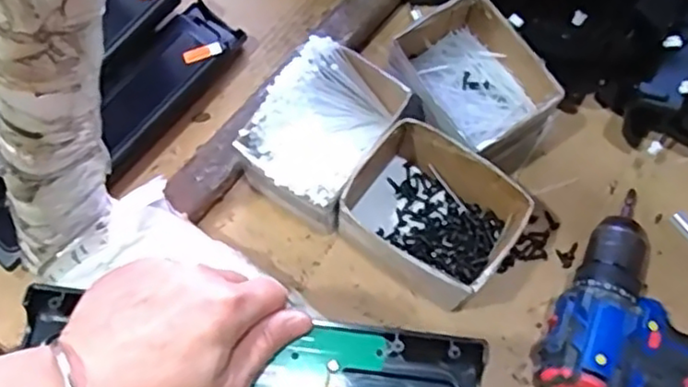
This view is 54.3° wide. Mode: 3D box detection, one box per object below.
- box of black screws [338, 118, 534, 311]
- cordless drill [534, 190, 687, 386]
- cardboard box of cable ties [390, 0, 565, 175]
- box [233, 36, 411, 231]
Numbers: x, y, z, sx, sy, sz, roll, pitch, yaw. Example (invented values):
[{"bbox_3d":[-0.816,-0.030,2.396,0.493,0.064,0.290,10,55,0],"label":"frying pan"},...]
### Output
[{"bbox_3d":[0.068,0.015,0.515,0.118,0.080,0.096,36,74,11],"label":"box of black screws"},{"bbox_3d":[0.256,0.116,0.491,0.201,0.060,0.149,29,73,9],"label":"cordless drill"},{"bbox_3d":[0.104,-0.083,0.546,0.091,0.082,0.124,-35,74,-11],"label":"cardboard box of cable ties"},{"bbox_3d":[-0.016,-0.044,0.529,0.092,0.092,0.131,28,73,9],"label":"box"}]

